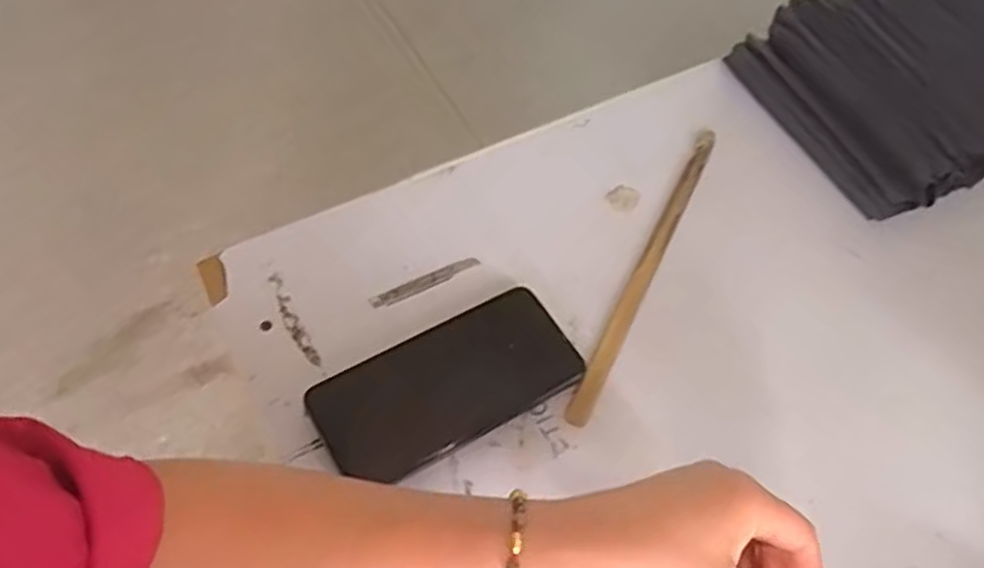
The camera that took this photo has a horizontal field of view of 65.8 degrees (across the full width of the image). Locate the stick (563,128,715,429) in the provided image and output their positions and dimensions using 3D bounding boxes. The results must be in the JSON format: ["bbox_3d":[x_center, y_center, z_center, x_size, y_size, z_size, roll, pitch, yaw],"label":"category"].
[{"bbox_3d":[0.111,-0.014,0.535,0.016,0.009,0.263,24,60,13],"label":"stick"}]

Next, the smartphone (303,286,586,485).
[{"bbox_3d":[-0.027,0.063,0.477,0.162,0.014,0.078,-28,63,-18],"label":"smartphone"}]

